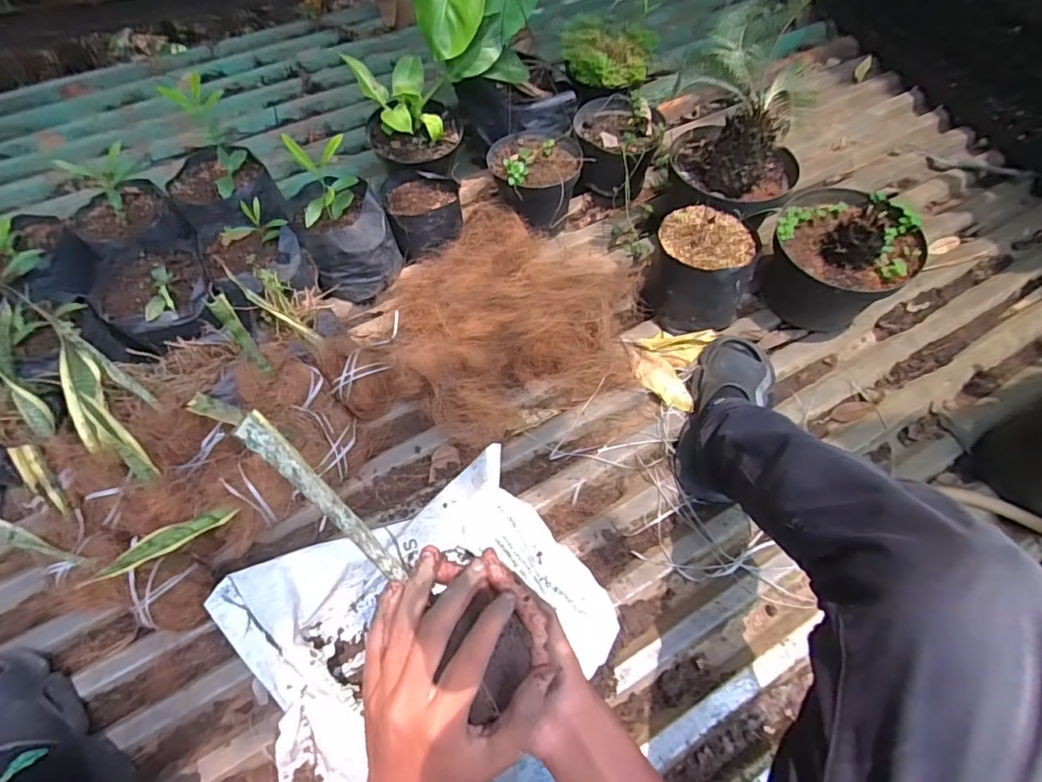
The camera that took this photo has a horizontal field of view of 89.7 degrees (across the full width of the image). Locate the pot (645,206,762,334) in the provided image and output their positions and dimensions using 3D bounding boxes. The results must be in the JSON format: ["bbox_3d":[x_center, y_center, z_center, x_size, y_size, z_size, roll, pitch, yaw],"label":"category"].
[{"bbox_3d":[0.296,-0.196,0.863,0.169,0.131,0.142,17,62,4],"label":"pot"}]

